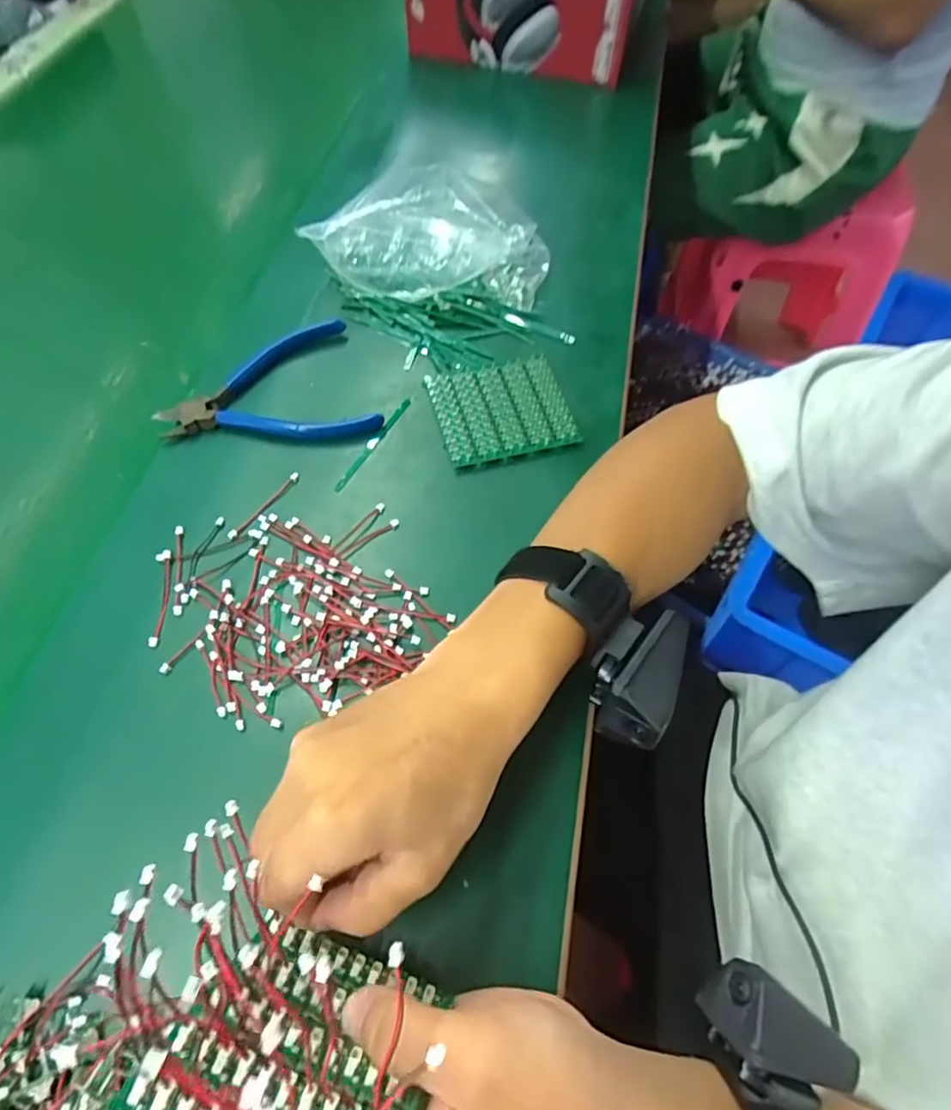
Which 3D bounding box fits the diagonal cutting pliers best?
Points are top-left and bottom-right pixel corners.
[{"bbox_3d":[-0.143,-0.117,0.419,0.139,0.011,0.104,-11,61,-6],"label":"diagonal cutting pliers"}]

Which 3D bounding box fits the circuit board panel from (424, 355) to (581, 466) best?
[{"bbox_3d":[0.016,-0.101,0.414,0.085,0.010,0.079,-13,61,-7],"label":"circuit board panel"}]

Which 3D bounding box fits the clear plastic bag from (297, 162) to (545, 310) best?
[{"bbox_3d":[-0.034,-0.239,0.458,0.176,0.057,0.091,4,60,3],"label":"clear plastic bag"}]

